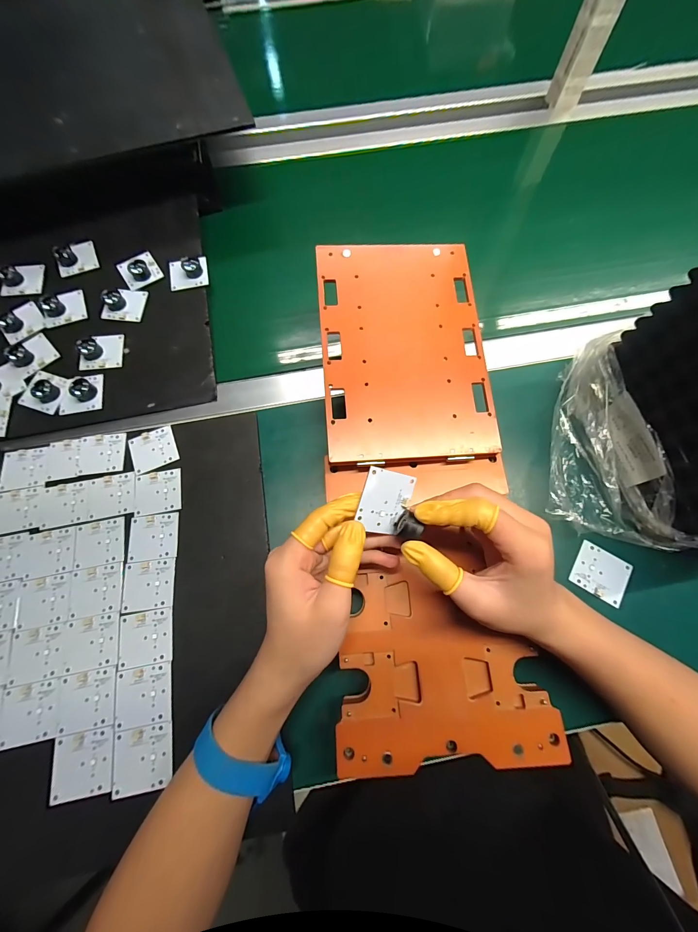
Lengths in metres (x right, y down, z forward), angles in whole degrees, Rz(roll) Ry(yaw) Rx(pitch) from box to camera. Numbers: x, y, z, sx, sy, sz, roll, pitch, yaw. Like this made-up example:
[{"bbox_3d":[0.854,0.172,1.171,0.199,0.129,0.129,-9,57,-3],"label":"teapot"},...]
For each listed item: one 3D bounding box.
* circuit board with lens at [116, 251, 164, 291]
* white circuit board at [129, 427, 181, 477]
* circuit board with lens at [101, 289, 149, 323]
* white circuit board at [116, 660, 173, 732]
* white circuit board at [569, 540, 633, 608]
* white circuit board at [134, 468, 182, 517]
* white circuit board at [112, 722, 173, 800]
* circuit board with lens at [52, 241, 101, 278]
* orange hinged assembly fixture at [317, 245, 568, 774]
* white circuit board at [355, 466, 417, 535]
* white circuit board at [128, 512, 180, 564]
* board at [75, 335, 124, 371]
[{"bbox_3d":[-0.269,-0.254,0.404,0.045,0.016,0.046,-33,74,-11],"label":"circuit board with lens"},{"bbox_3d":[-0.213,-0.018,0.346,0.047,0.004,0.045,-23,73,-8],"label":"white circuit board"},{"bbox_3d":[-0.280,-0.203,0.392,0.041,0.021,0.048,5,71,2],"label":"circuit board with lens"},{"bbox_3d":[-0.174,0.194,0.269,0.045,0.004,0.043,-10,71,-3],"label":"white circuit board"},{"bbox_3d":[0.238,0.101,0.301,0.046,0.004,0.044,33,74,11],"label":"white circuit board"},{"bbox_3d":[-0.196,0.026,0.326,0.046,0.004,0.044,-10,71,-3],"label":"white circuit board"},{"bbox_3d":[-0.165,0.234,0.253,0.046,0.004,0.043,-8,71,-3],"label":"white circuit board"},{"bbox_3d":[-0.354,-0.269,0.413,0.049,0.014,0.040,-24,98,-18],"label":"circuit board with lens"},{"bbox_3d":[0.060,-0.005,0.284,0.165,0.047,0.460,-4,71,-1],"label":"orange hinged assembly fixture"},{"bbox_3d":[0.027,0.027,0.232,0.043,0.004,0.045,14,95,-30],"label":"white circuit board"},{"bbox_3d":[-0.192,0.069,0.311,0.045,0.004,0.044,-7,71,-2],"label":"white circuit board"},{"bbox_3d":[-0.296,-0.138,0.374,0.047,0.020,0.040,-10,71,-3],"label":"board"}]

